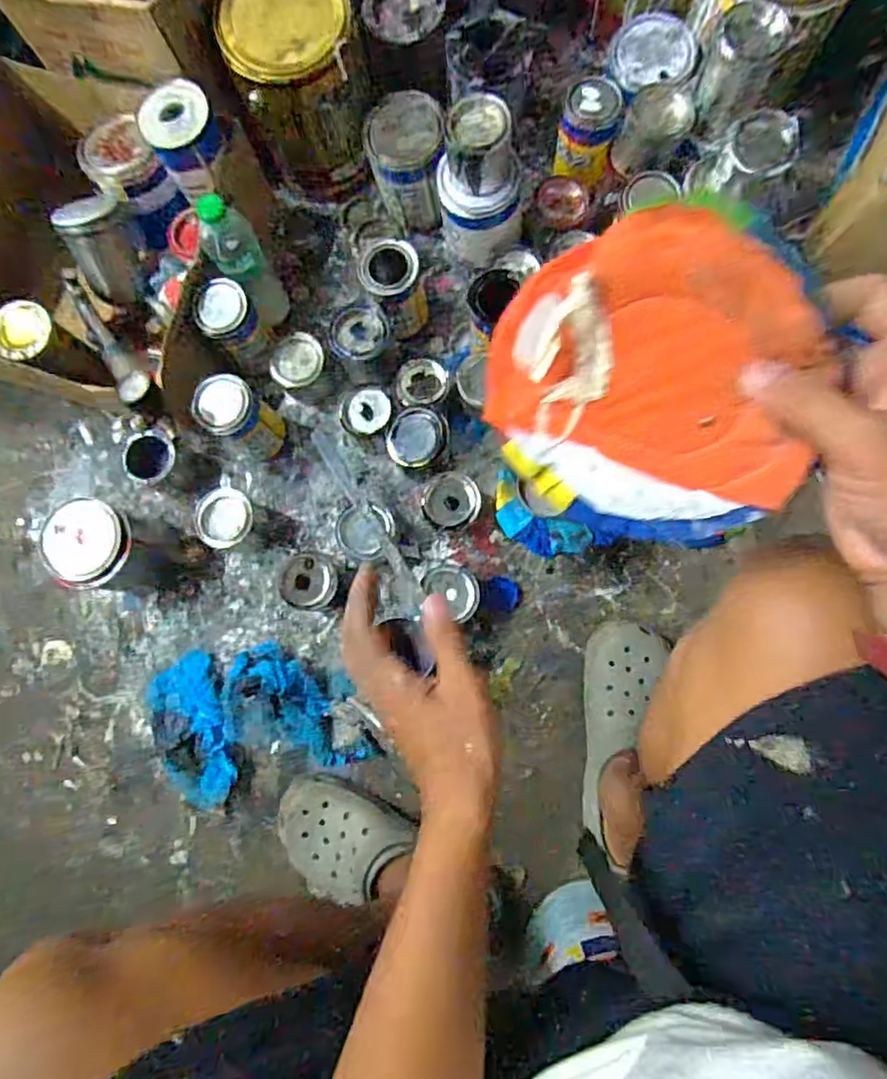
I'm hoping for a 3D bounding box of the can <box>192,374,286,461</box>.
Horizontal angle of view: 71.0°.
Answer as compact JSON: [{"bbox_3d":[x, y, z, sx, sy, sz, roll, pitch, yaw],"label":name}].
[{"bbox_3d":[-0.252,-0.152,0.784,0.070,0.142,0.068,0,83,3],"label":"can"}]

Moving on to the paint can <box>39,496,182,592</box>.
[{"bbox_3d":[-0.408,0.013,0.779,0.094,0.136,0.095,0,83,3],"label":"paint can"}]

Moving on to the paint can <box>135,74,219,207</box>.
[{"bbox_3d":[-0.306,-0.480,0.736,0.086,0.095,0.079,-1,81,3],"label":"paint can"}]

